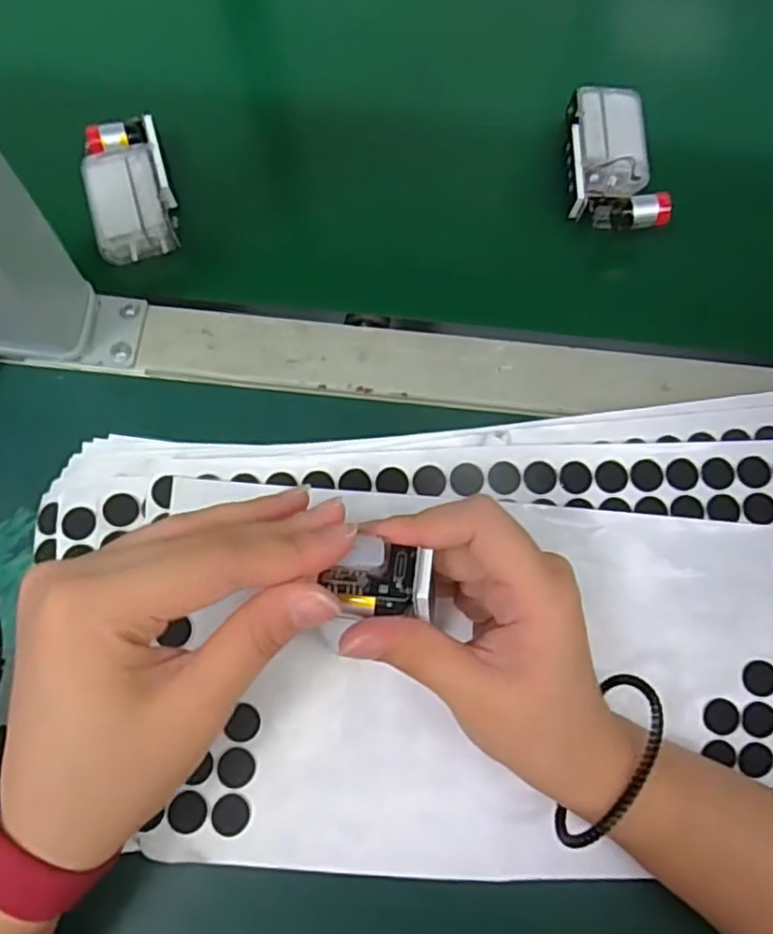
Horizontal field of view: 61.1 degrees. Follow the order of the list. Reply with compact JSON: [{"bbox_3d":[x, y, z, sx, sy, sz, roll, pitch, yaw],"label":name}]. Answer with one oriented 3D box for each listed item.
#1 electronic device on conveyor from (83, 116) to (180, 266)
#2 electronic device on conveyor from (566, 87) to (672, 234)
[{"bbox_3d":[-0.138,-0.149,0.351,0.041,0.020,0.076,-12,74,-5],"label":"electronic device on conveyor"},{"bbox_3d":[0.124,-0.173,0.366,0.047,0.023,0.100,-1,73,-2],"label":"electronic device on conveyor"}]

